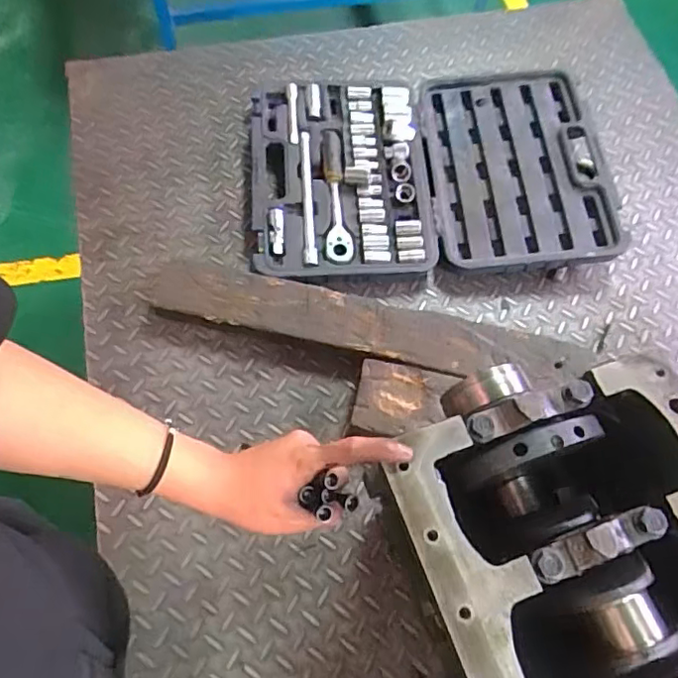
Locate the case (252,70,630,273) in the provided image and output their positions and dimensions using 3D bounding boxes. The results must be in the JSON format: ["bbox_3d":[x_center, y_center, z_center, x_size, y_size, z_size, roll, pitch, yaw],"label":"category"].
[{"bbox_3d":[0.139,-0.279,0.957,0.571,0.049,0.396,-3,65,-2],"label":"case"}]

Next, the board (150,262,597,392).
[{"bbox_3d":[0.033,-0.016,0.830,0.619,0.044,0.096,13,65,5],"label":"board"}]

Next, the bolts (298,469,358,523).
[{"bbox_3d":[-0.007,0.125,0.451,0.037,0.025,0.031,42,71,17],"label":"bolts"}]

